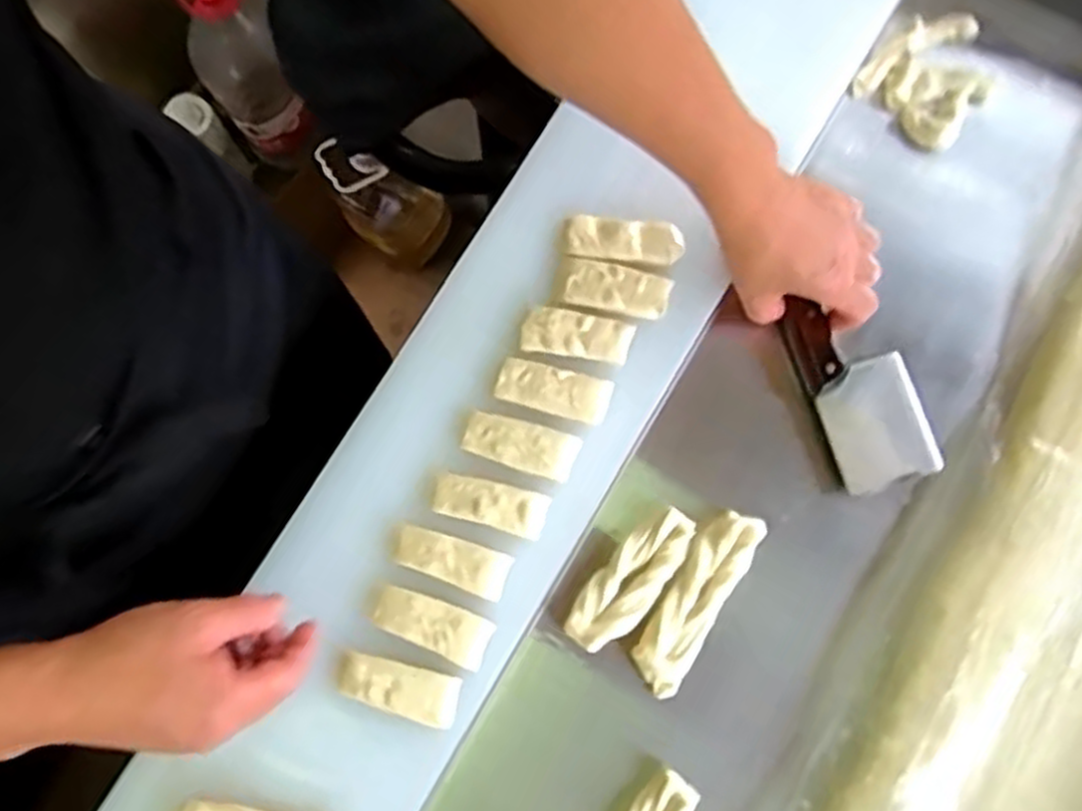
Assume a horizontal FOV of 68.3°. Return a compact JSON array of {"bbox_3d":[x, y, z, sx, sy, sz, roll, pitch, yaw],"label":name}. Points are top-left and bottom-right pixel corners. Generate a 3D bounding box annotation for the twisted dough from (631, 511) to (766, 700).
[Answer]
[{"bbox_3d":[0.107,0.135,0.551,0.040,0.022,0.134,32,81,5],"label":"twisted dough"}]

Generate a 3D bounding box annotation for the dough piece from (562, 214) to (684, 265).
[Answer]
[{"bbox_3d":[0.061,-0.122,0.591,0.090,0.013,0.032,7,80,1],"label":"dough piece"}]

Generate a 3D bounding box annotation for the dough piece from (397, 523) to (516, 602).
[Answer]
[{"bbox_3d":[-0.062,0.108,0.550,0.080,0.011,0.031,18,80,3],"label":"dough piece"}]

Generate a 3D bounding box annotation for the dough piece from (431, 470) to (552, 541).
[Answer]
[{"bbox_3d":[-0.036,0.070,0.558,0.079,0.012,0.031,14,80,2],"label":"dough piece"}]

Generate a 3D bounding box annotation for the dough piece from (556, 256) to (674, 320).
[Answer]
[{"bbox_3d":[0.053,-0.085,0.583,0.082,0.011,0.035,13,80,2],"label":"dough piece"}]

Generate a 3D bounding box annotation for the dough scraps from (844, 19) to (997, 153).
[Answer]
[{"bbox_3d":[0.316,-0.265,0.631,0.087,0.033,0.112,44,82,7],"label":"dough scraps"}]

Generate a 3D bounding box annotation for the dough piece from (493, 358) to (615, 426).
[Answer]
[{"bbox_3d":[0.009,-0.011,0.570,0.081,0.015,0.032,16,80,3],"label":"dough piece"}]

